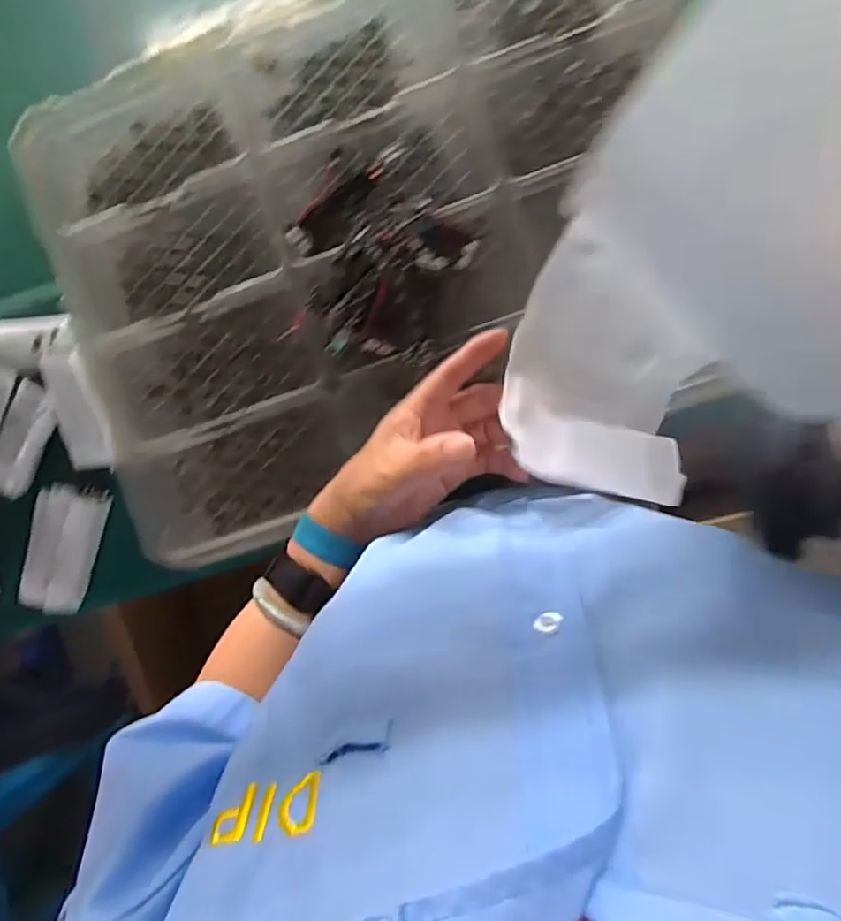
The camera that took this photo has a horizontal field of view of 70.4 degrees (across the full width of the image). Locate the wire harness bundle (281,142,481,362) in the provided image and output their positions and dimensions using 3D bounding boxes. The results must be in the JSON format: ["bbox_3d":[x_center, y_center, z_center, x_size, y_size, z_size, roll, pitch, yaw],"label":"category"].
[{"bbox_3d":[-0.041,-0.164,0.470,0.149,0.037,0.156,0,90,6],"label":"wire harness bundle"}]

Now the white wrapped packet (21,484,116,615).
[{"bbox_3d":[-0.379,0.089,0.629,0.062,0.043,0.131,15,92,6],"label":"white wrapped packet"}]

